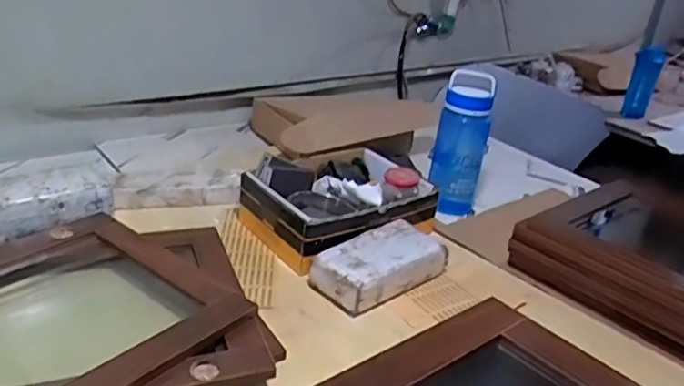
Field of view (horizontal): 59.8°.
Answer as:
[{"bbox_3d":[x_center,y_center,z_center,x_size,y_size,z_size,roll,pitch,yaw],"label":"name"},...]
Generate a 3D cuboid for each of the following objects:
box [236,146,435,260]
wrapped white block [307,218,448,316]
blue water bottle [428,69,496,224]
[{"bbox_3d":[0.000,-0.001,1.078,0.310,0.082,0.232,-15,32,-37],"label":"box"},{"bbox_3d":[0.065,0.114,0.958,0.219,0.057,0.112,-16,33,-38],"label":"wrapped white block"},{"bbox_3d":[0.244,-0.092,1.225,0.103,0.287,0.091,10,26,8],"label":"blue water bottle"}]

